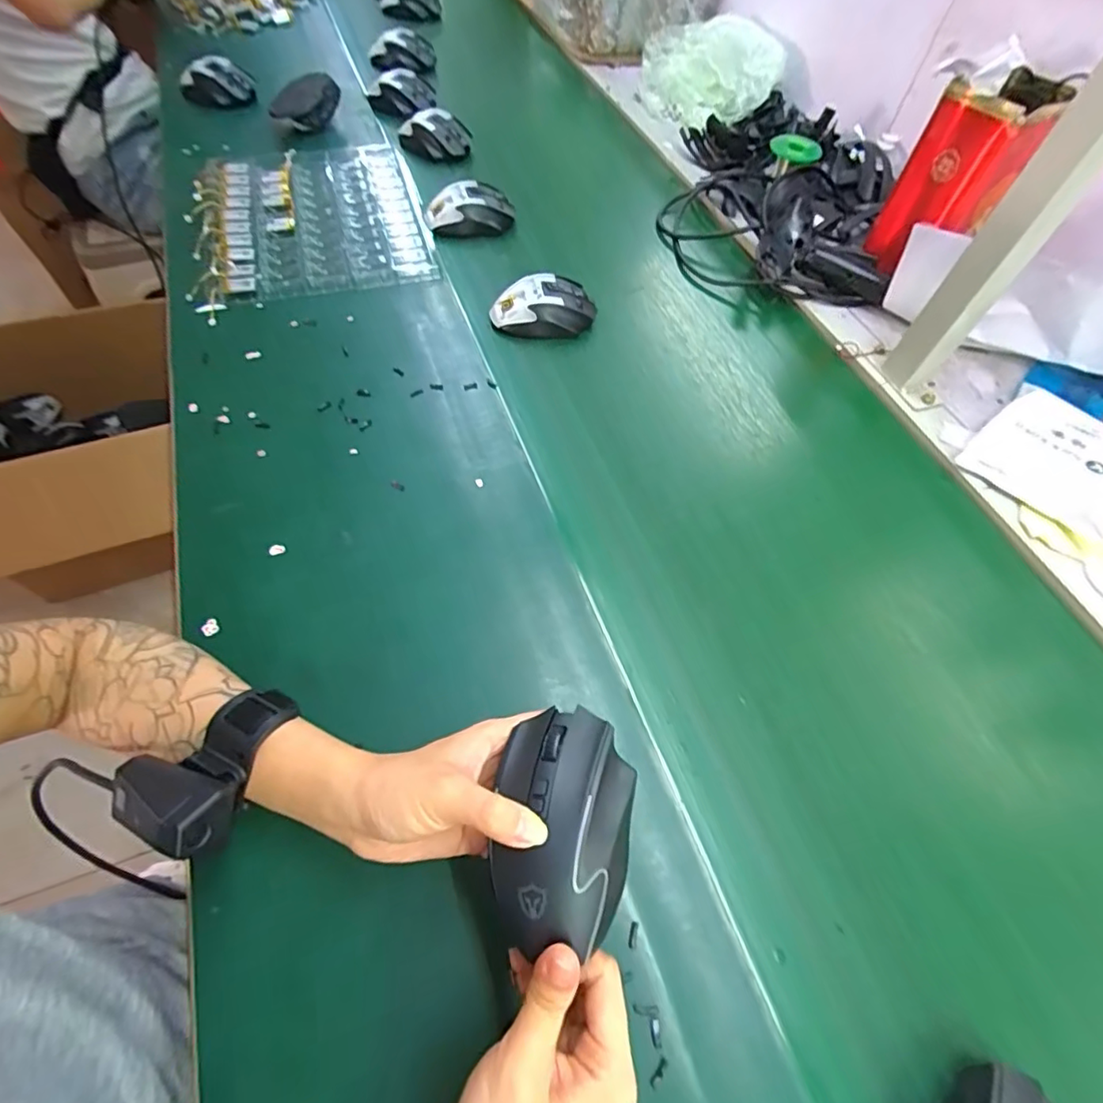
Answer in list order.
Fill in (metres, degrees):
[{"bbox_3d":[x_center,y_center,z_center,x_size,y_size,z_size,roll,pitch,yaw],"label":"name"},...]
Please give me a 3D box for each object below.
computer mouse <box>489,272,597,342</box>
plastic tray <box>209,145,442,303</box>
[{"bbox_3d":[-0.009,-0.270,0.612,0.112,0.048,0.060,8,59,0],"label":"computer mouse"},{"bbox_3d":[-0.286,-0.419,0.681,0.241,0.023,0.288,-14,62,-13],"label":"plastic tray"}]

